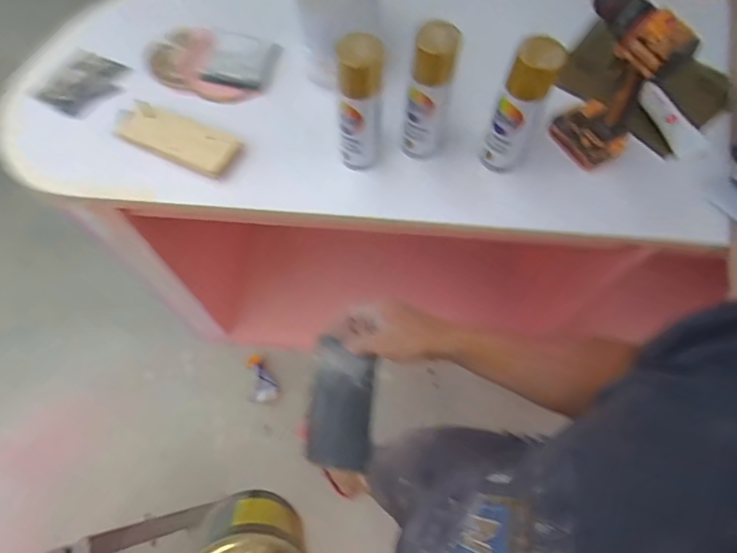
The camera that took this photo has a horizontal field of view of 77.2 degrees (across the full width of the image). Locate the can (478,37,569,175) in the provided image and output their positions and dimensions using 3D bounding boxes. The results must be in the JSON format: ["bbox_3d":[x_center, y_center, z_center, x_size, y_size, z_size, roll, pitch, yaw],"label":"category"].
[{"bbox_3d":[0.215,-0.240,0.661,0.063,0.214,0.053,17,66,6],"label":"can"}]

